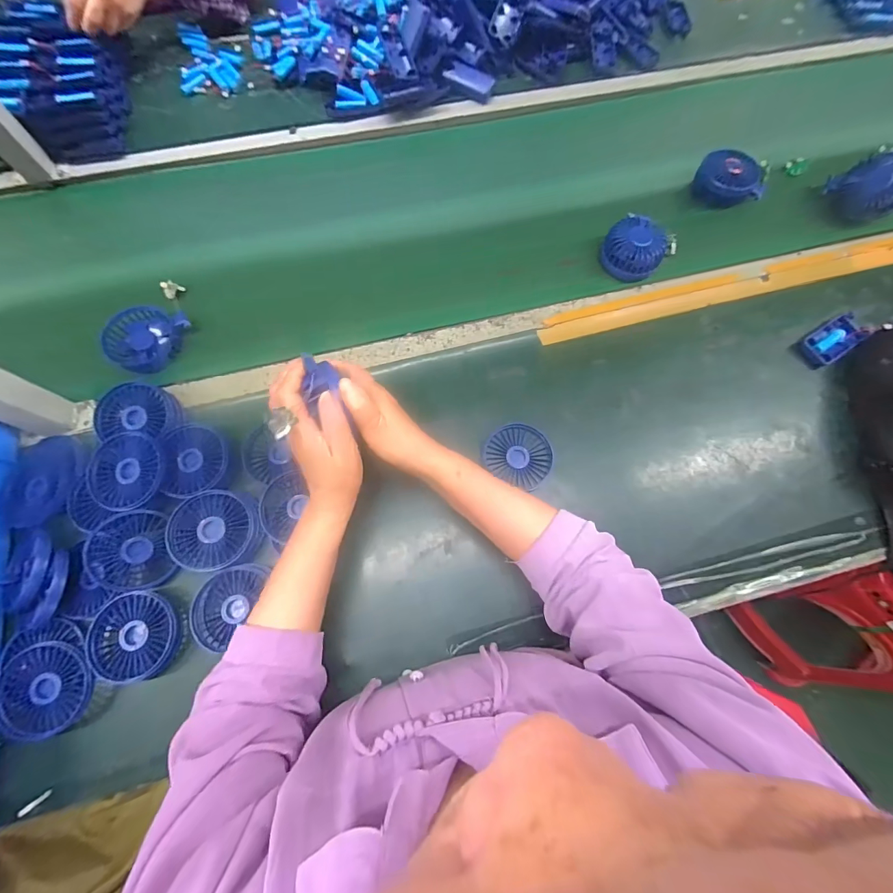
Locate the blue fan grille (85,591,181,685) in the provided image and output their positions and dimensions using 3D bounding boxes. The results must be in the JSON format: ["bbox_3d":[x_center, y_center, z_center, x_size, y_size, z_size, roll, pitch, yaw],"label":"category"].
[{"bbox_3d":[-0.341,0.208,0.444,0.097,0.016,0.089,-11,71,-4],"label":"blue fan grille"}]

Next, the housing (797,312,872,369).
[{"bbox_3d":[0.537,-0.148,0.561,0.089,0.019,0.046,-28,73,-9],"label":"housing"}]

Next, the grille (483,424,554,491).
[{"bbox_3d":[0.095,0.012,0.535,0.085,0.035,0.081,22,72,7],"label":"grille"}]

